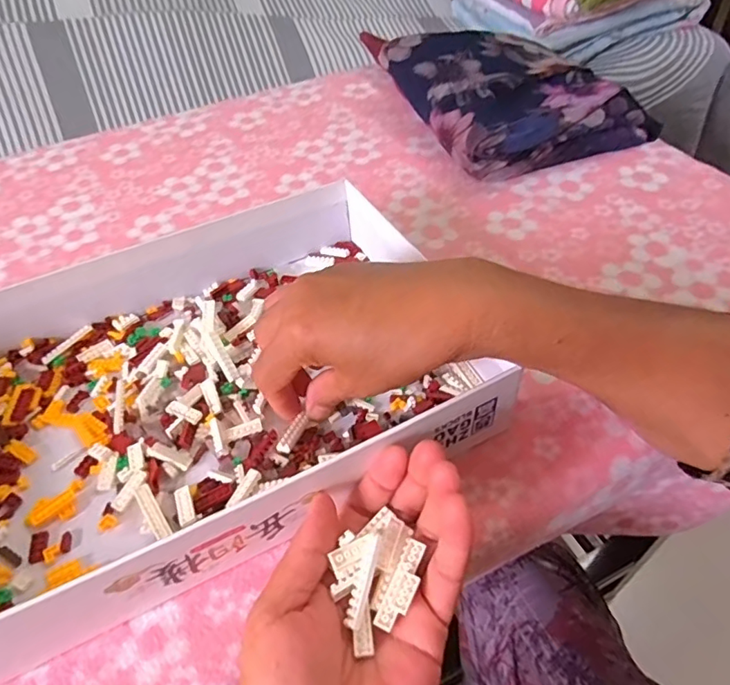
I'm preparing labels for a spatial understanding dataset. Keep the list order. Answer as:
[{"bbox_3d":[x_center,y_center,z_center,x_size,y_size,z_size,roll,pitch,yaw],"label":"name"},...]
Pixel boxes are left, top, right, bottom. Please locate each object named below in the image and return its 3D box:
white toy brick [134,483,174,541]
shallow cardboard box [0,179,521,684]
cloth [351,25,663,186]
[{"bbox_3d":[-0.118,0.093,0.294,0.009,0.004,0.038,-33,54,-21],"label":"white toy brick"},{"bbox_3d":[-0.125,0.027,0.334,0.344,0.064,0.239,-23,51,-15],"label":"shallow cardboard box"},{"bbox_3d":[0.146,-0.269,0.566,0.193,0.060,0.245,-21,51,-13],"label":"cloth"}]

